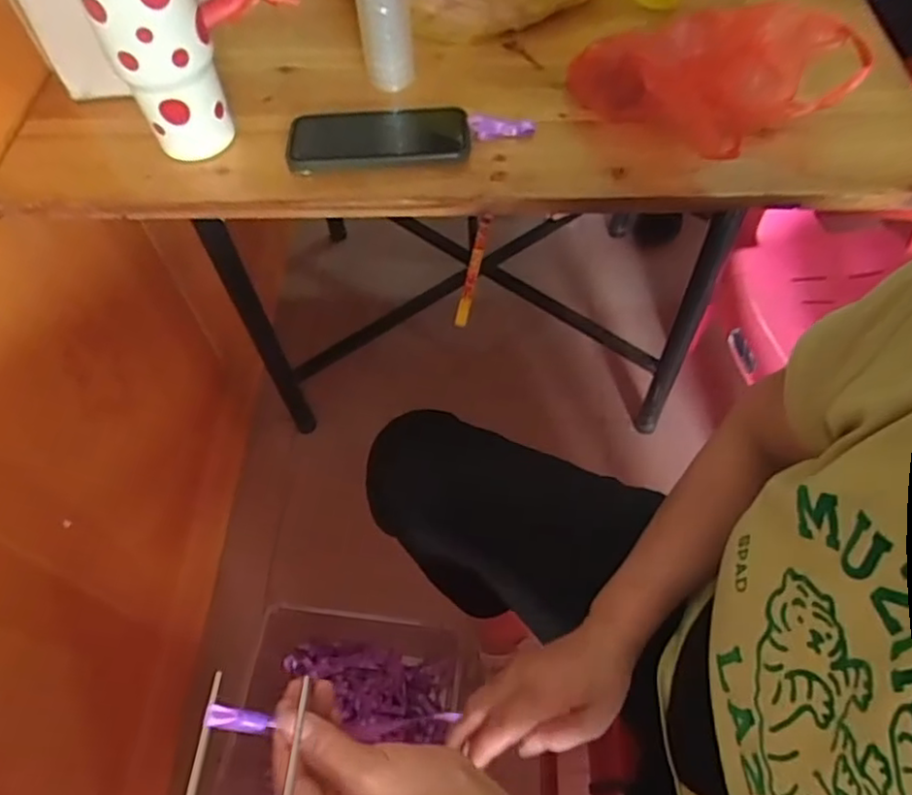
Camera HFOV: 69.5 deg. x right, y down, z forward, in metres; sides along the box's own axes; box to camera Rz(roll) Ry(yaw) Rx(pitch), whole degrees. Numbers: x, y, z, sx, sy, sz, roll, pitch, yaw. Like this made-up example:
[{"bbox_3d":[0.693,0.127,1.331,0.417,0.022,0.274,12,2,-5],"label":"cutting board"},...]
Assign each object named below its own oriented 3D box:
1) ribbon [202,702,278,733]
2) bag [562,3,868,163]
[{"bbox_3d":[-0.115,0.170,0.347,0.035,0.006,0.011,24,52,-25],"label":"ribbon"},{"bbox_3d":[0.218,-0.283,0.582,0.228,0.073,0.113,9,59,7],"label":"bag"}]

